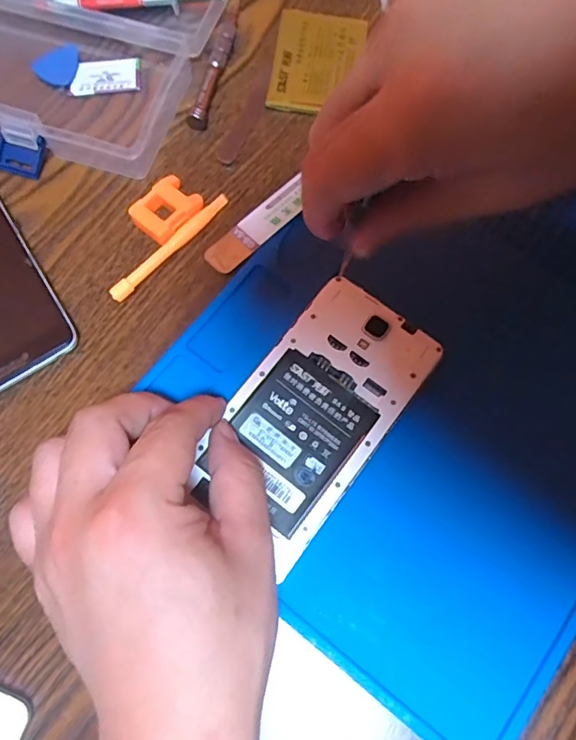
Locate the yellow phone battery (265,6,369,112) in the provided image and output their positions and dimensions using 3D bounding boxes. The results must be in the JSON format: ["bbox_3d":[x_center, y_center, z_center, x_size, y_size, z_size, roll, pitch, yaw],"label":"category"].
[{"bbox_3d":[0.017,-0.191,0.314,0.052,0.007,0.077,10,74,2],"label":"yellow phone battery"}]

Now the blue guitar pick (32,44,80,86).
[{"bbox_3d":[-0.142,-0.187,0.310,0.027,0.004,0.032,4,74,0],"label":"blue guitar pick"}]

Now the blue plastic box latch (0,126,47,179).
[{"bbox_3d":[-0.152,-0.123,0.288,0.027,0.016,0.019,12,74,2],"label":"blue plastic box latch"}]

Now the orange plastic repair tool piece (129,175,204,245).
[{"bbox_3d":[-0.066,-0.087,0.280,0.027,0.012,0.034,38,77,9],"label":"orange plastic repair tool piece"}]

